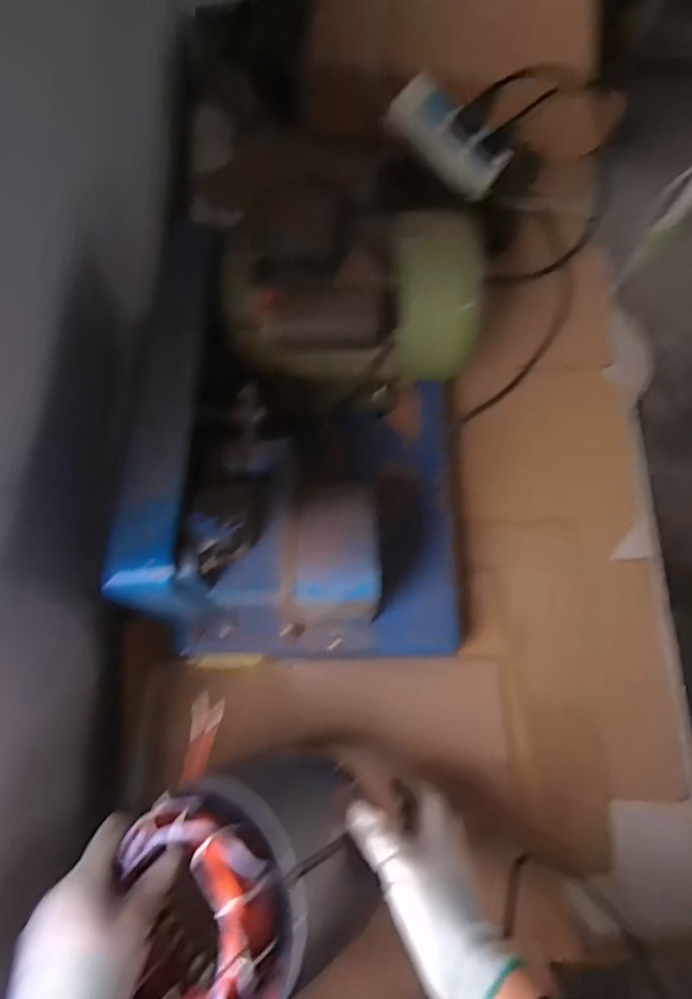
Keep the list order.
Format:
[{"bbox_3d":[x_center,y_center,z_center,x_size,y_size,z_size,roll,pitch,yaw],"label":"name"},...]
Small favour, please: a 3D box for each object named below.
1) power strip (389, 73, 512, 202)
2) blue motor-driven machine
[{"bbox_3d":[0.126,-0.440,0.726,0.156,0.041,0.072,31,73,-21],"label":"power strip"},{"bbox_3d":[-0.023,-0.048,0.531,0.271,0.206,0.352,0,73,-1],"label":"blue motor-driven machine"}]

